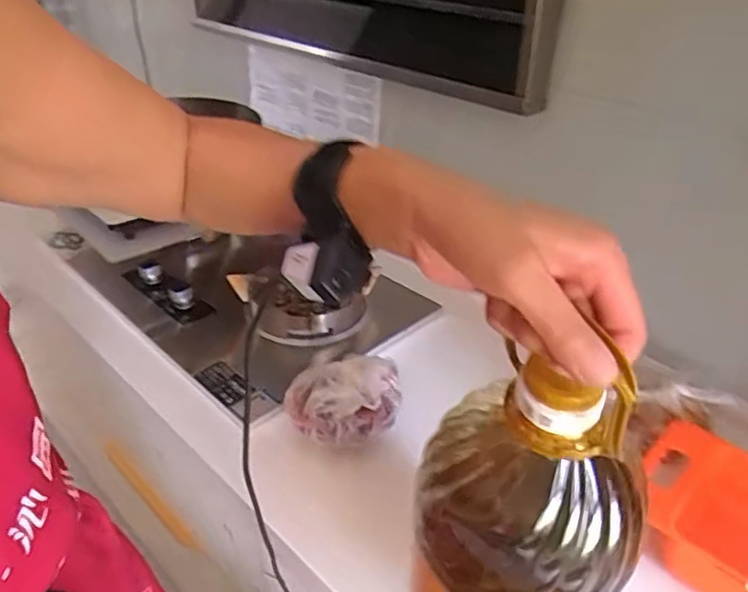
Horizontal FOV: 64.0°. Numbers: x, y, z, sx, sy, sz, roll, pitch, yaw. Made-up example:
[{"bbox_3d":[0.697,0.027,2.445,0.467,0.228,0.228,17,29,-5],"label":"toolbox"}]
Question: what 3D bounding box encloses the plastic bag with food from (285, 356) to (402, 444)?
[{"bbox_3d":[-0.040,0.133,0.802,0.149,0.092,0.114,1,33,-2],"label":"plastic bag with food"}]

